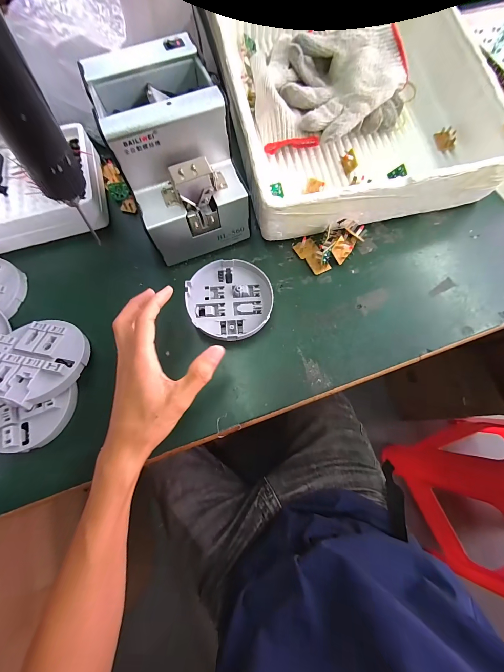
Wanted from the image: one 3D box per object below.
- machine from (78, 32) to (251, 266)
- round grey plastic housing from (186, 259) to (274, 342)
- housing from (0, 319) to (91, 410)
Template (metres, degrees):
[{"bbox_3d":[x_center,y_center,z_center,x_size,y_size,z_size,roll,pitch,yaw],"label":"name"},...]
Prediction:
[{"bbox_3d":[-0.090,-0.210,0.333,0.121,0.151,0.171,-21,71,-5],"label":"machine"},{"bbox_3d":[-0.027,-0.044,0.336,0.100,0.026,0.105,-1,70,2],"label":"round grey plastic housing"},{"bbox_3d":[-0.240,0.025,0.299,0.091,0.022,0.096,41,62,16],"label":"housing"}]

